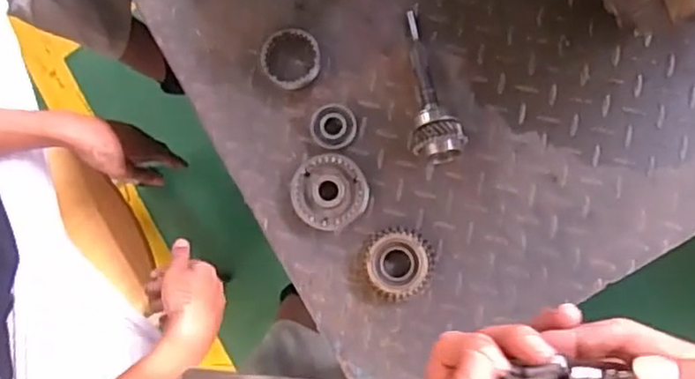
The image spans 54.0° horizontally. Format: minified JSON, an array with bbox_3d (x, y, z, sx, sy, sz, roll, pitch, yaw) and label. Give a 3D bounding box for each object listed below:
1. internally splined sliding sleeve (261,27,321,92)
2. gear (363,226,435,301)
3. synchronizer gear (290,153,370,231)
[{"bbox_3d":[-0.064,-0.147,0.767,0.069,0.017,0.066,-1,85,8],"label":"internally splined sliding sleeve"},{"bbox_3d":[0.053,0.079,0.724,0.074,0.030,0.076,-5,84,8],"label":"gear"},{"bbox_3d":[-0.021,0.002,0.744,0.079,0.014,0.081,-1,85,8],"label":"synchronizer gear"}]

